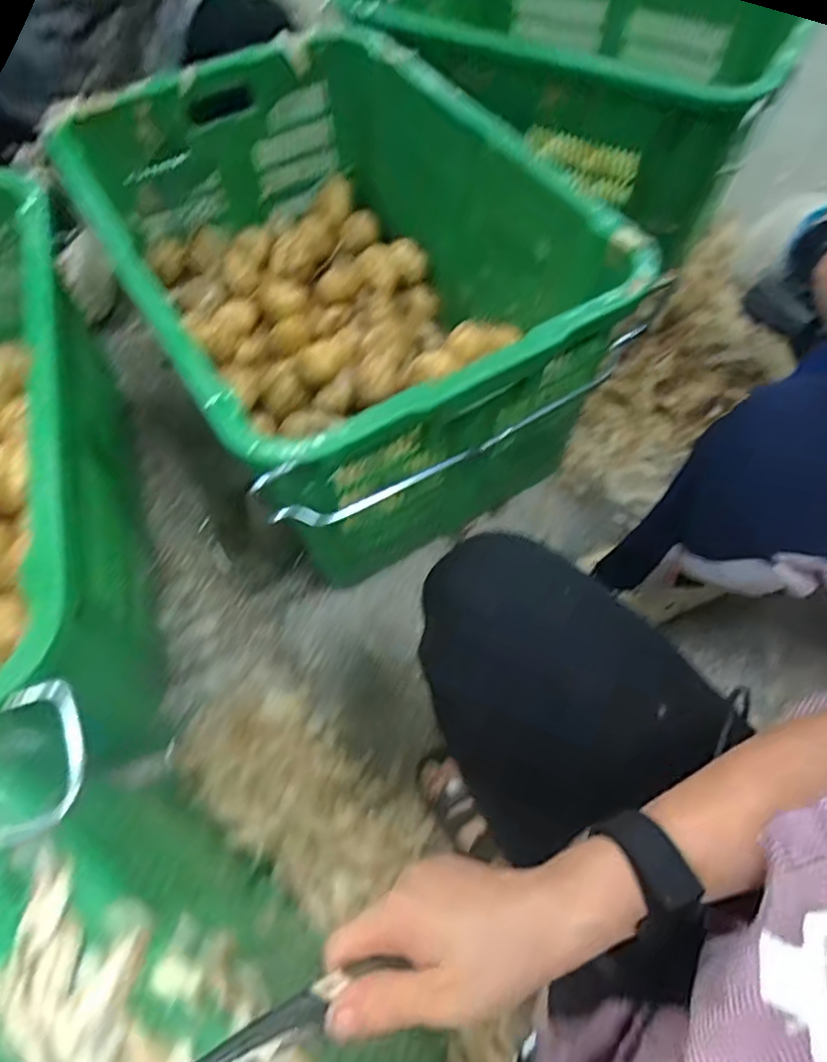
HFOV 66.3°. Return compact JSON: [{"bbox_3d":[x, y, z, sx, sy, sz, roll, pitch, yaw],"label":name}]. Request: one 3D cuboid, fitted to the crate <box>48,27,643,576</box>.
[{"bbox_3d":[-0.077,-0.316,0.806,0.497,0.305,0.631,-29,65,-13],"label":"crate"}]

